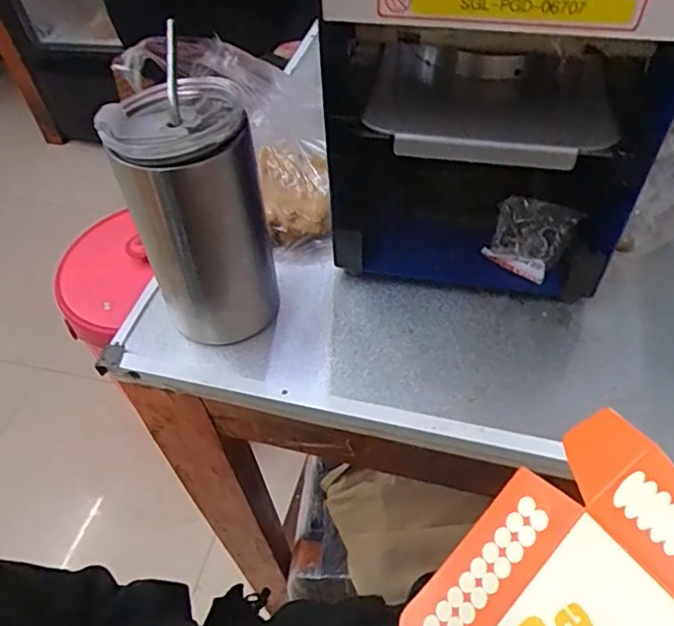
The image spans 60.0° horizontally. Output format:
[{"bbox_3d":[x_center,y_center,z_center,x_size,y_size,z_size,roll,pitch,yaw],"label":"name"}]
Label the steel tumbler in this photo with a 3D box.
[{"bbox_3d":[-0.090,-0.066,0.405,0.082,0.176,0.091,-10,50,-3],"label":"steel tumbler"}]

